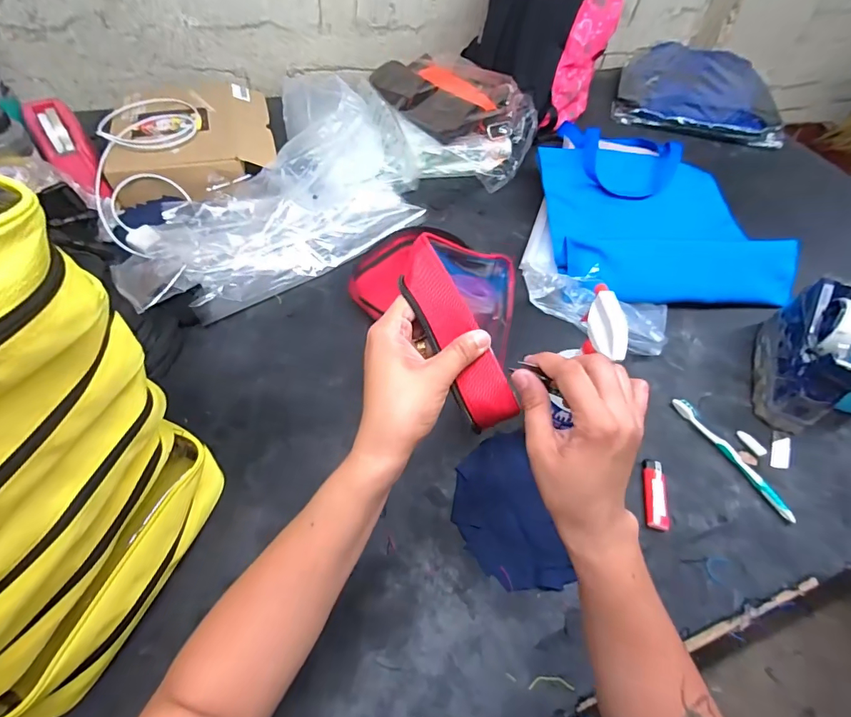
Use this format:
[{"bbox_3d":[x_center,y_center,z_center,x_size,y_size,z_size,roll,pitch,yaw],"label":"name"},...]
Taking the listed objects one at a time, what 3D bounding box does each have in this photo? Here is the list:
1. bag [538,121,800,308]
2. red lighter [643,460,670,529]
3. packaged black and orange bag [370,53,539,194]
[{"bbox_3d":[0.412,-0.256,0.765,0.383,0.071,0.366,2,55,-3],"label":"bag"},{"bbox_3d":[0.278,0.161,0.512,0.024,0.012,0.083,12,55,4],"label":"red lighter"},{"bbox_3d":[0.055,-0.528,0.882,0.243,0.111,0.398,-17,58,-16],"label":"packaged black and orange bag"}]

